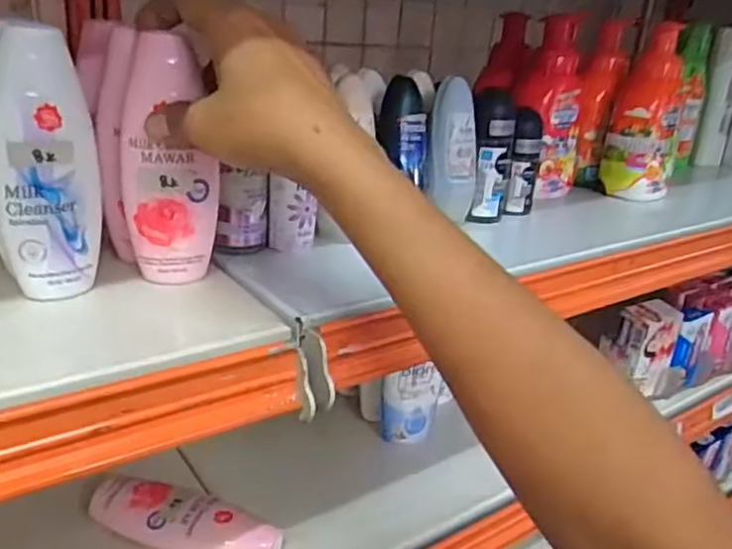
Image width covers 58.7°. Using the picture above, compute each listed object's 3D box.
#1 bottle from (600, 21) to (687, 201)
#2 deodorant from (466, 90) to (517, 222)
[{"bbox_3d":[0.271,-0.154,0.624,0.063,0.155,0.051,12,23,16],"label":"bottle"},{"bbox_3d":[0.100,-0.095,0.519,0.032,0.102,0.033,10,23,11],"label":"deodorant"}]

